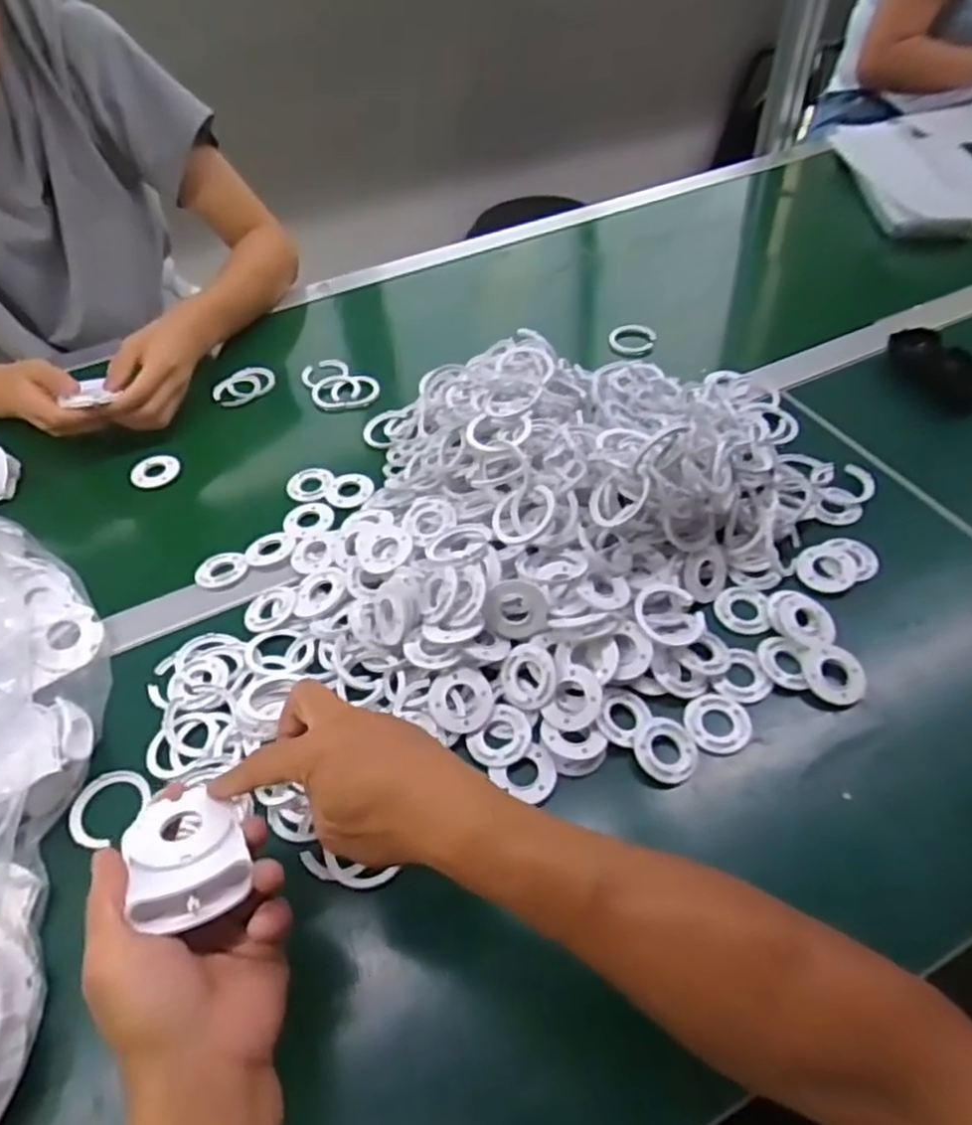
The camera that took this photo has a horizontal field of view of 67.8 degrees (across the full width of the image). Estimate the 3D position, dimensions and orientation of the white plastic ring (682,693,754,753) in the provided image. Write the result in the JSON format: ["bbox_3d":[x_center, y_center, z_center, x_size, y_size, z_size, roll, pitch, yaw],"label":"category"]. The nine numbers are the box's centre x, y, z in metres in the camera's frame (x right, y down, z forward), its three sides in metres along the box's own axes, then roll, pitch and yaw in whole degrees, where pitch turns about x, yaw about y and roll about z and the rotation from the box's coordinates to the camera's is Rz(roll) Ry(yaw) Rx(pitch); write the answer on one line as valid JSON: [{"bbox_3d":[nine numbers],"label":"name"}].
[{"bbox_3d":[0.161,0.112,0.502,0.044,0.009,0.043,-2,49,2],"label":"white plastic ring"}]

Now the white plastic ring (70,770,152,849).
[{"bbox_3d":[-0.255,0.163,0.488,0.048,0.005,0.050,-2,49,2],"label":"white plastic ring"}]

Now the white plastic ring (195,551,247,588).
[{"bbox_3d":[-0.226,0.006,0.619,0.041,0.006,0.041,-2,49,2],"label":"white plastic ring"}]

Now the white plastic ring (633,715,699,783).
[{"bbox_3d":[0.120,0.124,0.485,0.042,0.014,0.043,-2,49,2],"label":"white plastic ring"}]

